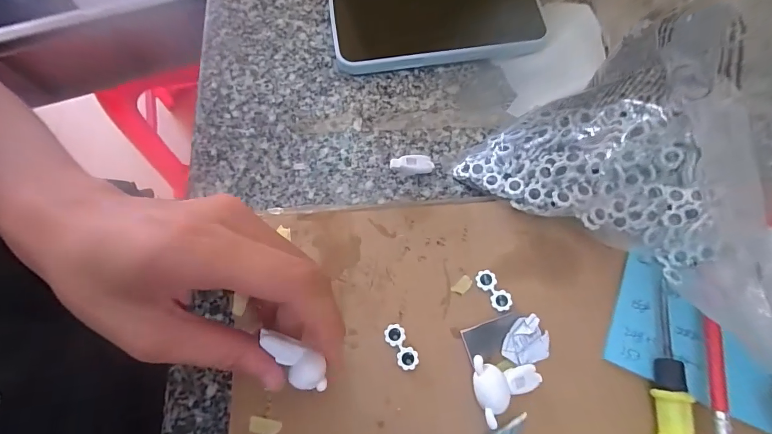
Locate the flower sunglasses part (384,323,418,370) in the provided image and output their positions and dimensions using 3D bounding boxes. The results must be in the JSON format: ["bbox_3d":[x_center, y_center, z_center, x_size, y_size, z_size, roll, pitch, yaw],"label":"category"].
[{"bbox_3d":[0.009,0.074,0.212,0.012,0.004,0.026,-28,73,-10],"label":"flower sunglasses part"}]

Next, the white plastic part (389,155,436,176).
[{"bbox_3d":[0.018,-0.036,0.254,0.029,0.012,0.012,-4,70,-2],"label":"white plastic part"}]

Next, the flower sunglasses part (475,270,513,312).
[{"bbox_3d":[0.065,0.044,0.222,0.012,0.004,0.026,-30,73,-11],"label":"flower sunglasses part"}]

